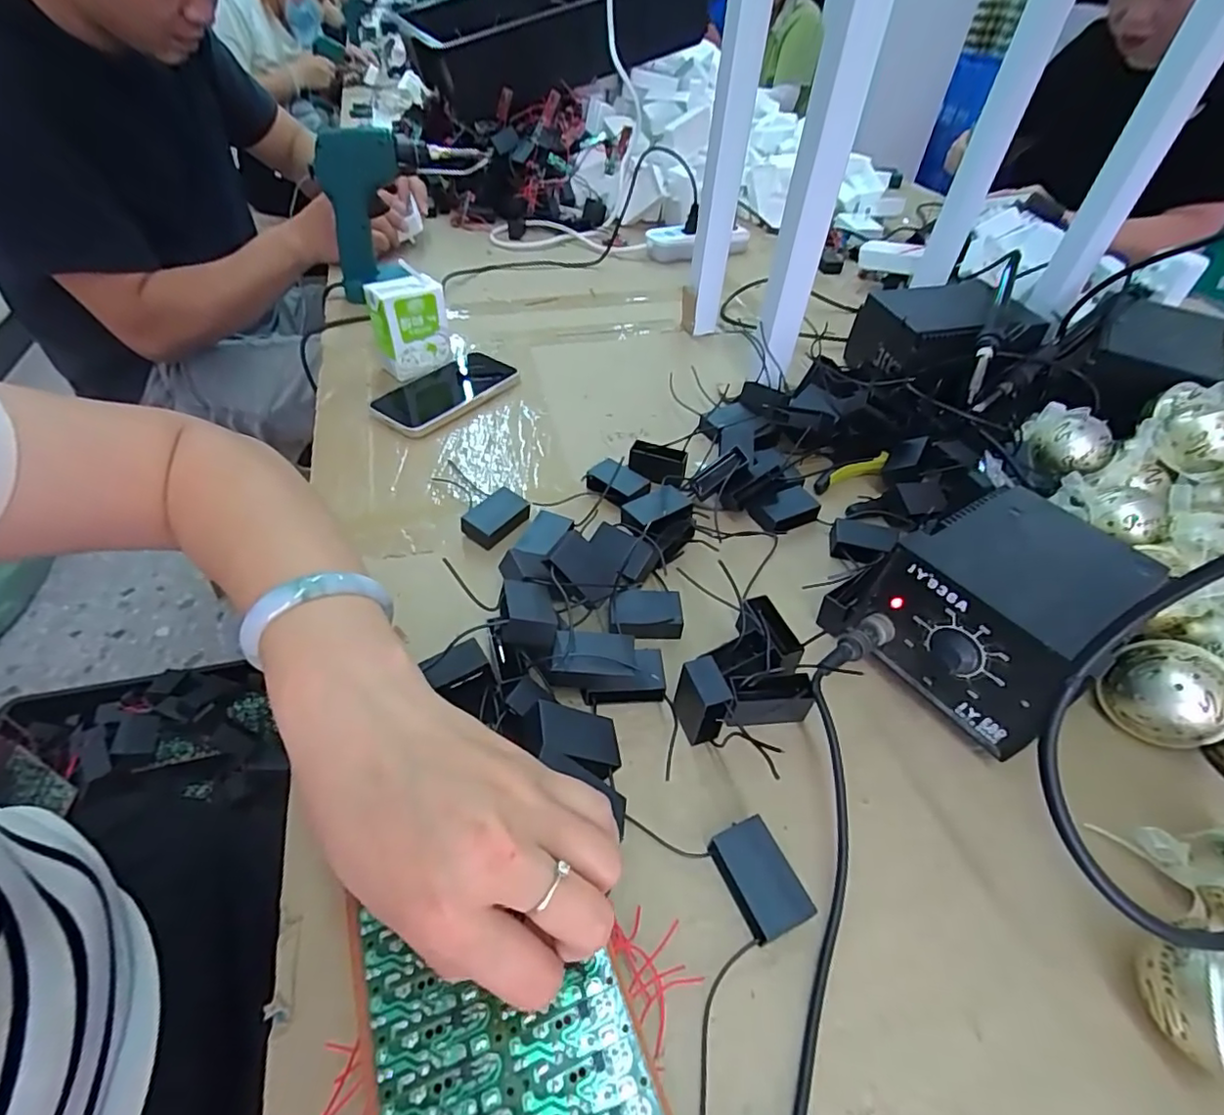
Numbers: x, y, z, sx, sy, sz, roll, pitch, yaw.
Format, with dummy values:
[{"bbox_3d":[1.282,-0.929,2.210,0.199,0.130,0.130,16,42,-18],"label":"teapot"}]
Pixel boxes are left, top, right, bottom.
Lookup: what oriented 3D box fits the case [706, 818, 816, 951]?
[{"bbox_3d":[0.071,0.157,0.278,0.031,0.014,0.047,-18,50,-18],"label":"case"}]

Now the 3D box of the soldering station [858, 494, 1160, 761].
[{"bbox_3d":[0.244,0.032,0.354,0.137,0.094,0.112,-25,52,-24],"label":"soldering station"}]

